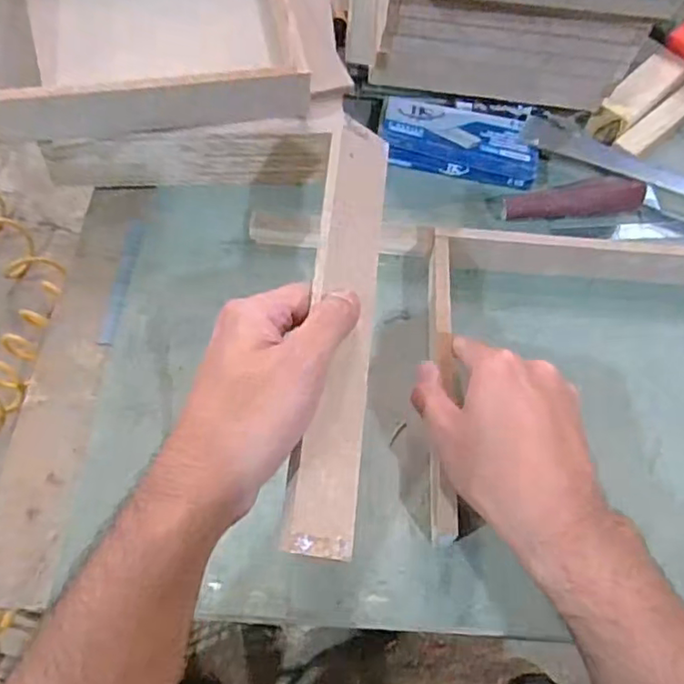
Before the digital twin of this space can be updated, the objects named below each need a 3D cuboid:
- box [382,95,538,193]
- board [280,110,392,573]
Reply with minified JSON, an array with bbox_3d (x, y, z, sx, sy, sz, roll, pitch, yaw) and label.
[{"bbox_3d":[0.093,-0.164,0.479,0.121,0.019,0.072,8,61,0],"label":"box"},{"bbox_3d":[0.001,-0.015,0.294,0.037,0.004,0.226,21,63,-32],"label":"board"}]

